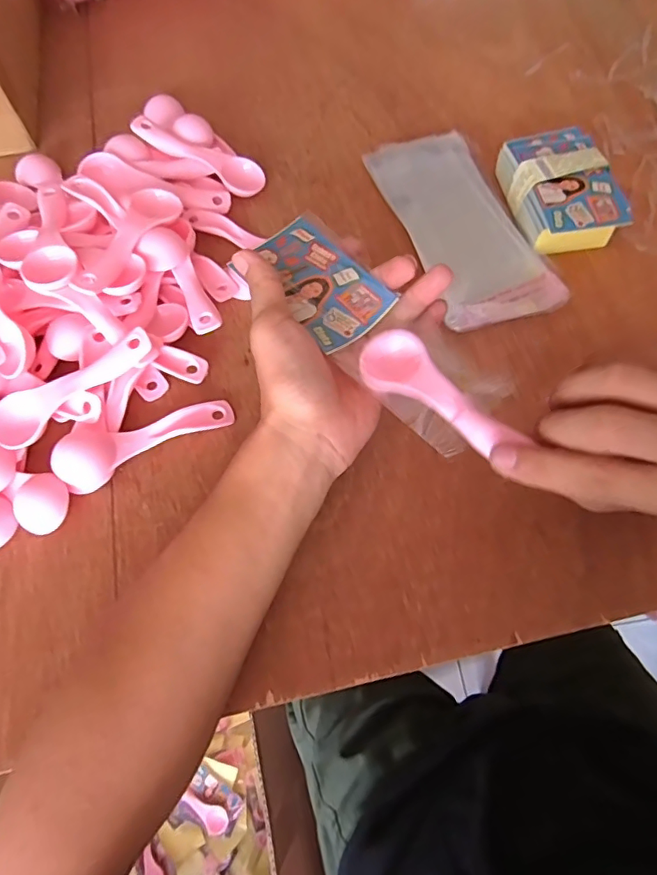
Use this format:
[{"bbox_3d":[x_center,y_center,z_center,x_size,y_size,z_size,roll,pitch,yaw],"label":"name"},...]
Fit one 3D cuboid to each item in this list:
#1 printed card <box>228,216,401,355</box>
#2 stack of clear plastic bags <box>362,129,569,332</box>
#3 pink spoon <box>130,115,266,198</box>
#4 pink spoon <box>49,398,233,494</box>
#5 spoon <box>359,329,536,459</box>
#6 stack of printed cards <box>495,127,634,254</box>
[{"bbox_3d":[-0.008,-0.098,0.318,0.059,0.007,0.094,-41,73,-13],"label":"printed card"},{"bbox_3d":[0.103,-0.169,0.404,0.087,0.016,0.197,-18,66,-6],"label":"stack of clear plastic bags"},{"bbox_3d":[-0.108,-0.234,0.424,0.113,0.011,0.028,25,68,-2],"label":"pink spoon"},{"bbox_3d":[-0.121,-0.003,0.336,0.112,0.025,0.034,-29,68,-11],"label":"pink spoon"},{"bbox_3d":[0.057,-0.025,0.273,0.037,0.015,0.099,-39,64,-15],"label":"spoon"},{"bbox_3d":[0.181,-0.189,0.399,0.069,0.038,0.104,-17,66,-6],"label":"stack of printed cards"}]

